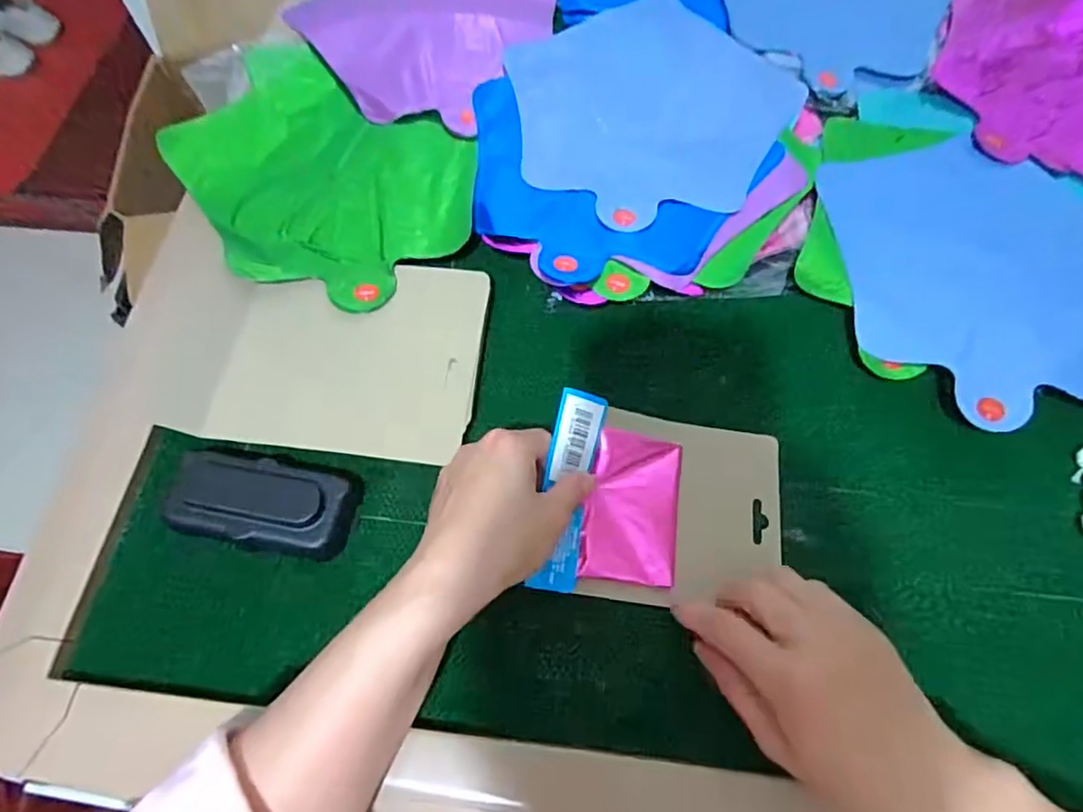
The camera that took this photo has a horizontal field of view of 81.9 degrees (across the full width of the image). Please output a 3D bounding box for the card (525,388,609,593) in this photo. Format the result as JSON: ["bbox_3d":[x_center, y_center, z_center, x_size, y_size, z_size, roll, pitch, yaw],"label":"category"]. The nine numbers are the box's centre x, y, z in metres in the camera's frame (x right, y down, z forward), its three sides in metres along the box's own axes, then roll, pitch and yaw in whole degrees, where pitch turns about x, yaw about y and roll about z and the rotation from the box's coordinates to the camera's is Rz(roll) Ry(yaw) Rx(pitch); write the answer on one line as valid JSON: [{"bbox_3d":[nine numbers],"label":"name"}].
[{"bbox_3d":[0.015,0.047,0.353,0.033,0.006,0.112,18,76,-24],"label":"card"}]

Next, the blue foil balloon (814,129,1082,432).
[{"bbox_3d":[0.311,-0.102,0.428,0.218,0.013,0.225,1,64,-1],"label":"blue foil balloon"}]

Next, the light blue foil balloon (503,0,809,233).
[{"bbox_3d":[0.083,-0.240,0.491,0.227,0.010,0.227,1,64,-1],"label":"light blue foil balloon"}]

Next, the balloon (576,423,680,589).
[{"bbox_3d":[0.054,0.057,0.365,0.054,0.013,0.088,8,64,3],"label":"balloon"}]

